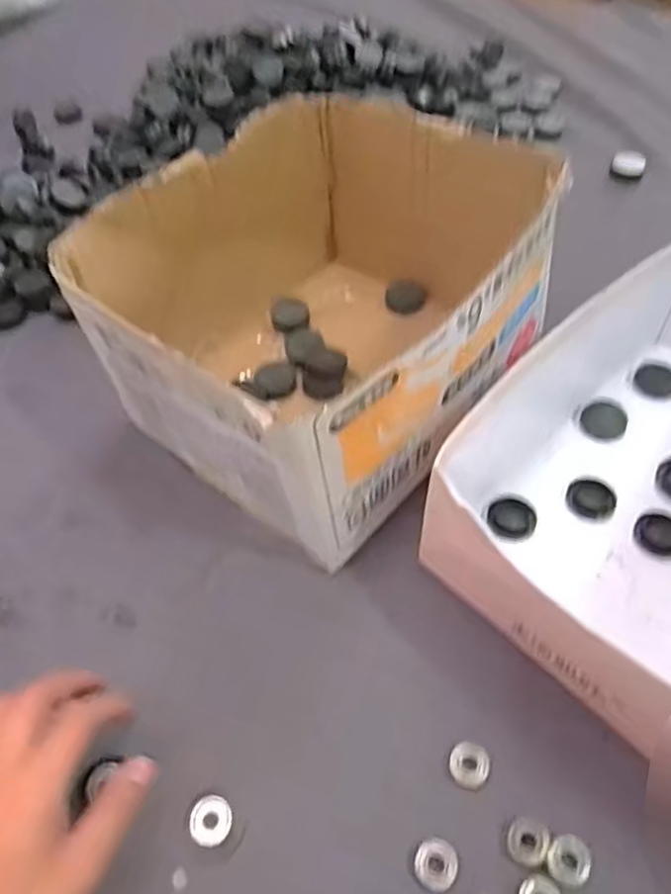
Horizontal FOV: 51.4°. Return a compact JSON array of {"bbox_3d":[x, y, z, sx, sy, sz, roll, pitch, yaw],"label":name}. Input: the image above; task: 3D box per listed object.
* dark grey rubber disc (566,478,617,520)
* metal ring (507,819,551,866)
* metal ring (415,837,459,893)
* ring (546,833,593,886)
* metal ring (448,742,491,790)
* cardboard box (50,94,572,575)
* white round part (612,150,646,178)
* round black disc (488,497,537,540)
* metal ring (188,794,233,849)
[{"bbox_3d":[0.176,0.035,0.479,0.031,0.006,0.029,16,55,16],"label":"dark grey rubber disc"},{"bbox_3d":[0.098,0.200,0.353,0.020,0.004,0.021,25,58,21],"label":"metal ring"},{"bbox_3d":[0.051,0.211,0.352,0.021,0.004,0.023,-2,52,3],"label":"metal ring"},{"bbox_3d":[0.118,0.208,0.351,0.021,0.004,0.023,13,54,14],"label":"ring"},{"bbox_3d":[0.073,0.172,0.378,0.021,0.004,0.023,-2,52,3],"label":"metal ring"},{"bbox_3d":[-0.011,-0.101,0.499,0.247,0.153,0.274,34,62,27],"label":"cardboard box"},{"bbox_3d":[0.299,-0.290,0.711,0.031,0.018,0.021,14,55,15],"label":"white round part"},{"bbox_3d":[0.120,0.047,0.471,0.030,0.004,0.030,-2,52,3],"label":"round black disc"},{"bbox_3d":[-0.065,0.196,0.365,0.021,0.007,0.023,-2,52,3],"label":"metal ring"}]

